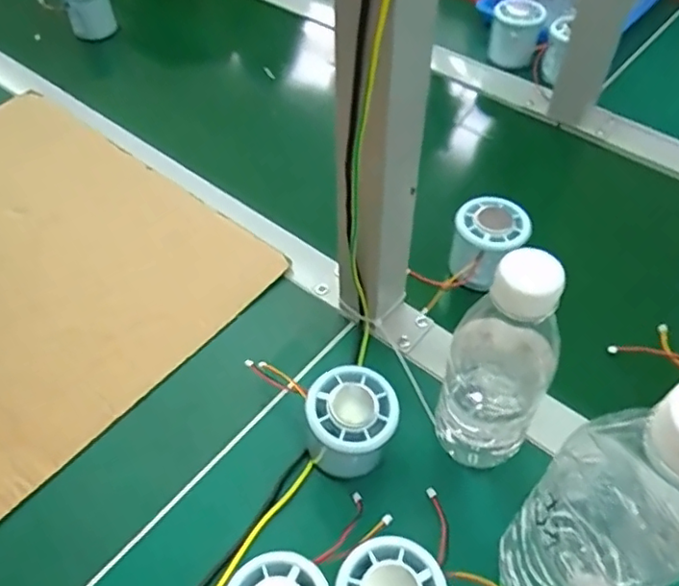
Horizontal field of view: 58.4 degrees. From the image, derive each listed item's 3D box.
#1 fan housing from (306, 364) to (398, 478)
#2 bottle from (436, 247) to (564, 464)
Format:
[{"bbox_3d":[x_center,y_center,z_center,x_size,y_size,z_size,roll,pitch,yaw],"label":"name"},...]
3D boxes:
[{"bbox_3d":[0.009,0.086,0.399,0.054,0.062,0.054,0,51,0],"label":"fan housing"},{"bbox_3d":[0.092,0.040,0.356,0.052,0.175,0.055,0,51,0],"label":"bottle"}]

